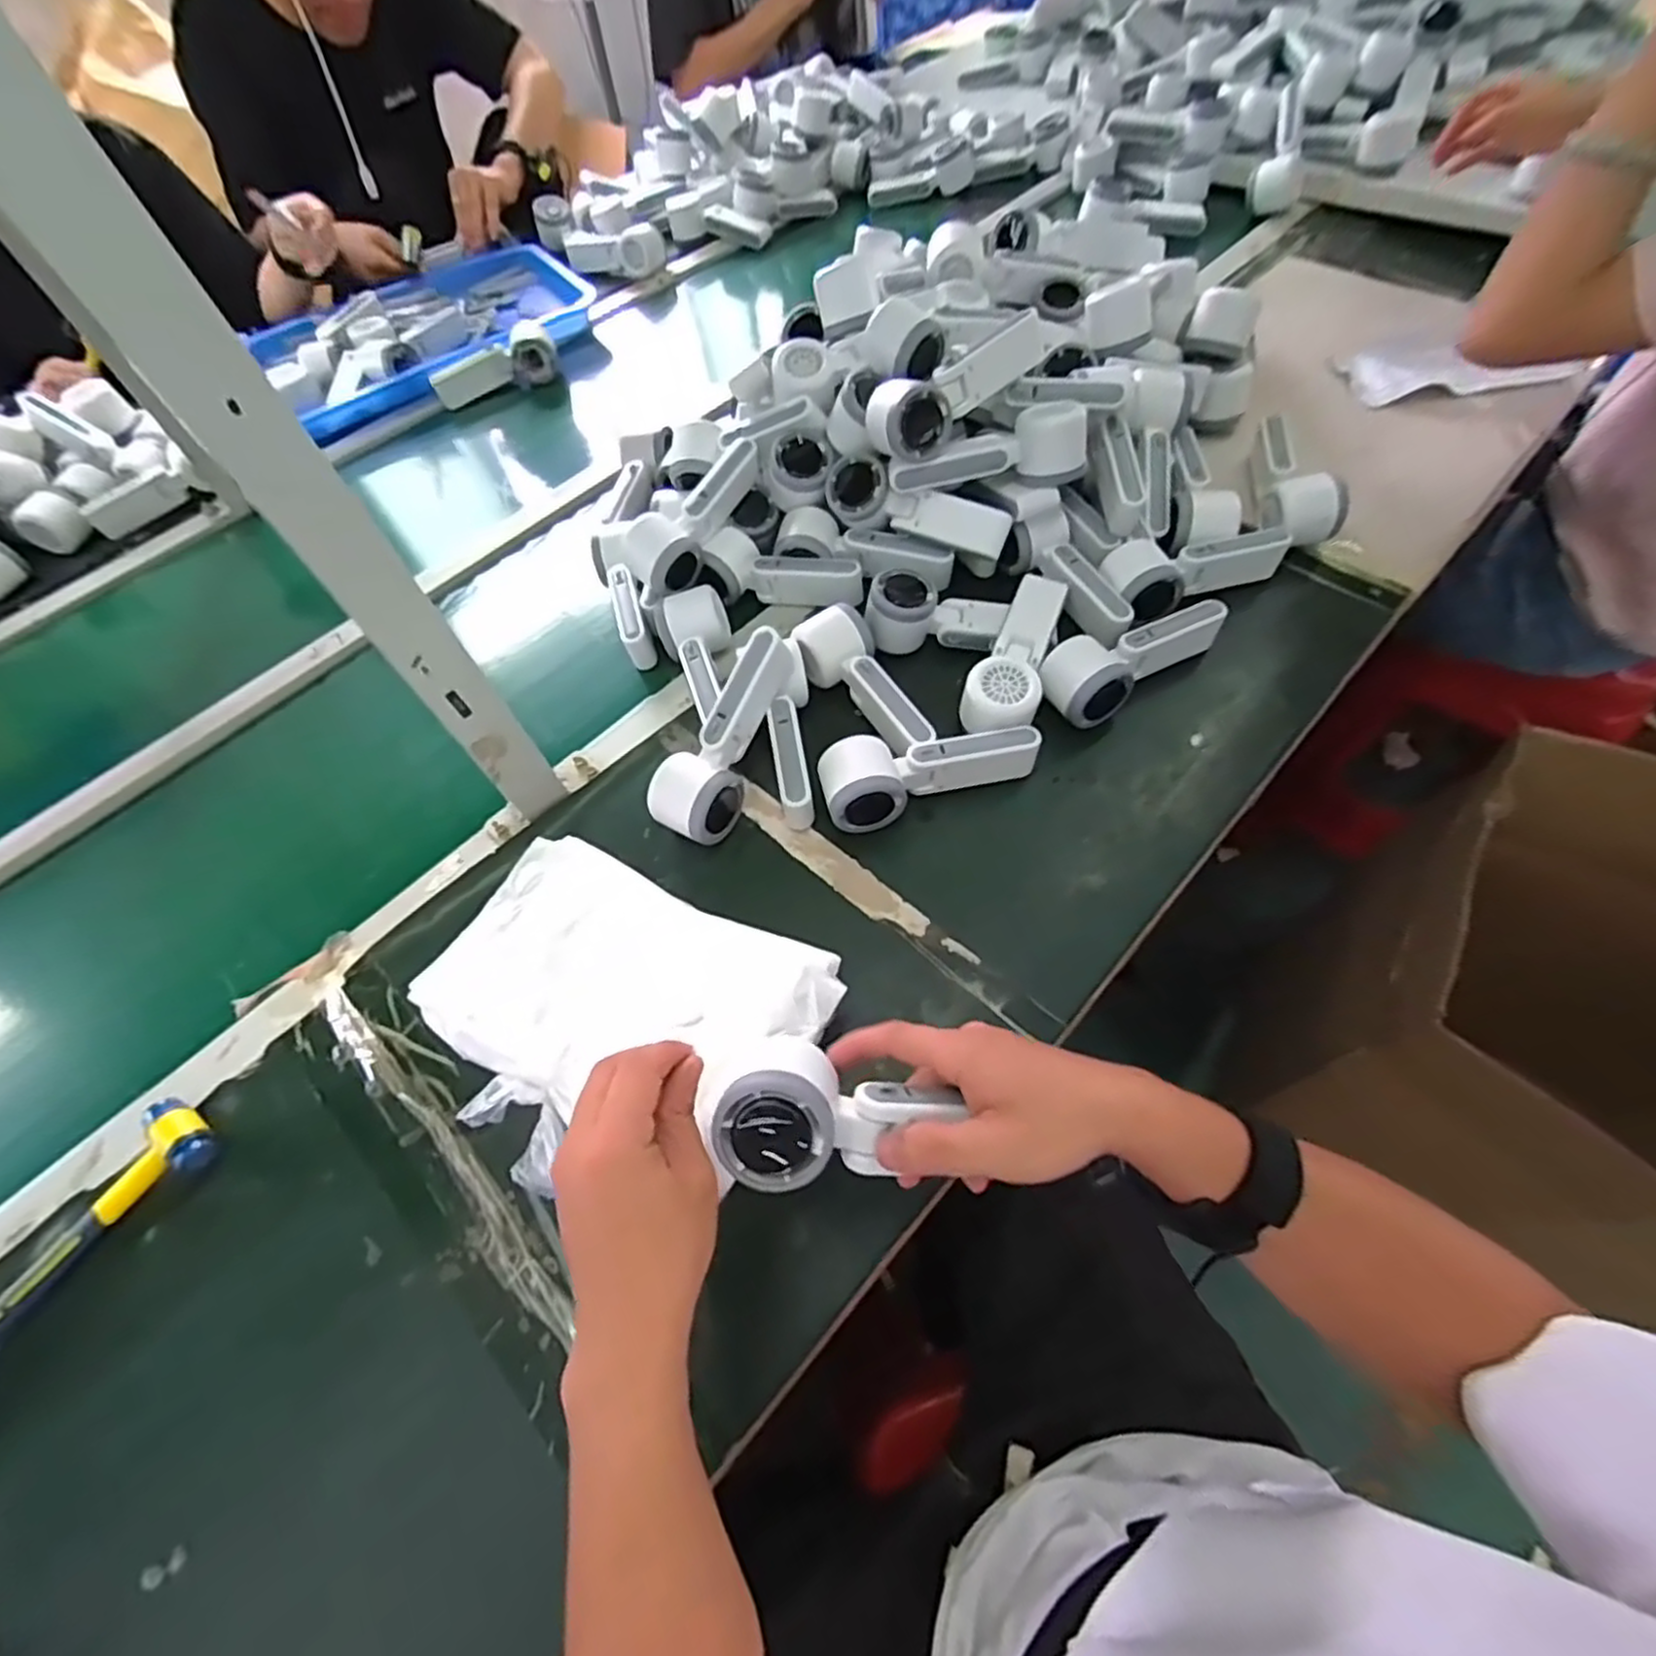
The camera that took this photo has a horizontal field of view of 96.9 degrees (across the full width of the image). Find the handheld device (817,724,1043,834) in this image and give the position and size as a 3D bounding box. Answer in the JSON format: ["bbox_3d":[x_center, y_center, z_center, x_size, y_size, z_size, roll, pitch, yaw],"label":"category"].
[{"bbox_3d":[0.075,-0.049,0.568,0.166,0.048,0.063,-22,59,-7],"label":"handheld device"}]

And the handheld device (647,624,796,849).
[{"bbox_3d":[-0.077,-0.071,0.572,0.060,0.056,0.167,25,83,15],"label":"handheld device"}]

